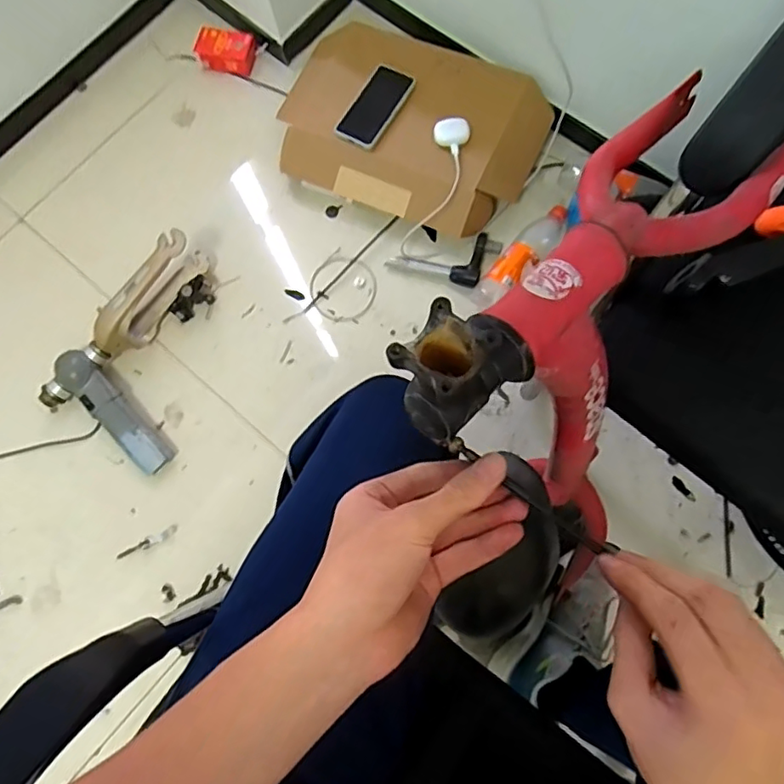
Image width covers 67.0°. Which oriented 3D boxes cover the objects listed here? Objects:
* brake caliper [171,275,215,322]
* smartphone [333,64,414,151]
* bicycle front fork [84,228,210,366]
[{"bbox_3d":[-0.357,-0.166,1.056,0.082,0.032,0.050,-44,78,-8],"label":"brake caliper"},{"bbox_3d":[-0.029,-0.501,1.038,0.080,0.011,0.161,31,79,10],"label":"smartphone"},{"bbox_3d":[-0.426,-0.157,1.020,0.055,0.113,0.259,35,80,11],"label":"bicycle front fork"}]

